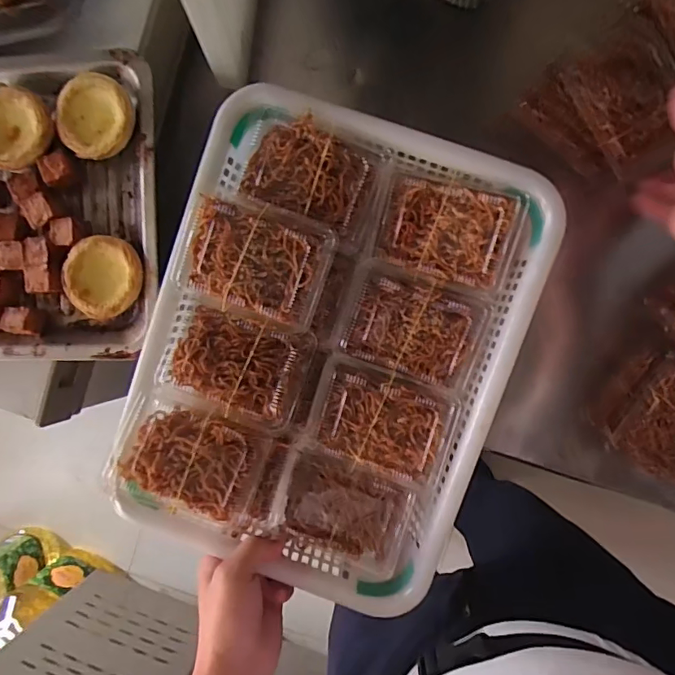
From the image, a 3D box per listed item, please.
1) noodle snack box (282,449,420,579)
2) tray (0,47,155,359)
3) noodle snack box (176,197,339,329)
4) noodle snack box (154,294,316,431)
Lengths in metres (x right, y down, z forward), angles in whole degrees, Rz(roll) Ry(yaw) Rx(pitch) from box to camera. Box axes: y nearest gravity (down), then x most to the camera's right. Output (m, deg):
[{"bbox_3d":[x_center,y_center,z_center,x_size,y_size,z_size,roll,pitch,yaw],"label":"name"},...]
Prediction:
[{"bbox_3d":[0.008,0.151,0.428,0.111,0.036,0.090,15,92,4],"label":"noodle snack box"},{"bbox_3d":[-0.320,-0.116,0.446,0.316,0.034,0.266,-1,91,4],"label":"tray"},{"bbox_3d":[-0.066,-0.061,0.397,0.114,0.043,0.084,19,92,3],"label":"noodle snack box"},{"bbox_3d":[-0.083,0.021,0.406,0.122,0.038,0.082,17,92,3],"label":"noodle snack box"}]

